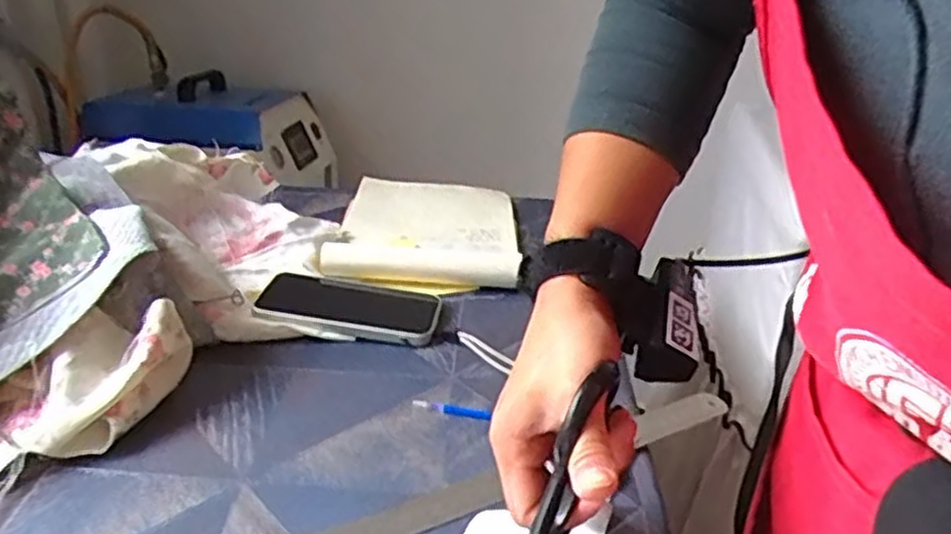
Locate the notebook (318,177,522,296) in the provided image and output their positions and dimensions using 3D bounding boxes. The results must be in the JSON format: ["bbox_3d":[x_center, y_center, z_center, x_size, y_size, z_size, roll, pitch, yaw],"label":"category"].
[{"bbox_3d":[-0.051,-0.050,0.807,0.185,0.023,0.278,2,26,-2],"label":"notebook"}]

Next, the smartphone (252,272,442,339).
[{"bbox_3d":[-0.108,0.034,0.645,0.151,0.014,0.085,9,21,2],"label":"smartphone"}]

